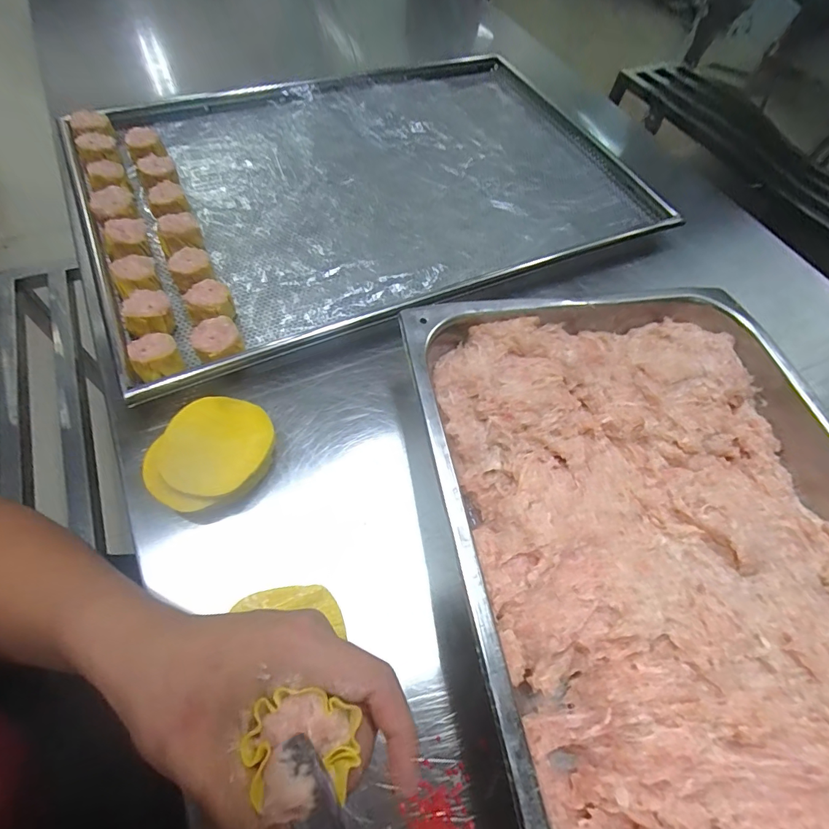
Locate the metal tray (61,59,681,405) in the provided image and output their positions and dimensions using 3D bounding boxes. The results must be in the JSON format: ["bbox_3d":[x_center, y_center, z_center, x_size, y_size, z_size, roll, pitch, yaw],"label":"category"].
[{"bbox_3d":[-0.037,-0.283,0.523,0.623,0.033,0.428,-21,66,-18],"label":"metal tray"}]

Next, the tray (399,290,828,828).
[{"bbox_3d":[0.200,0.128,0.270,0.326,0.071,0.509,-9,59,-9],"label":"tray"}]

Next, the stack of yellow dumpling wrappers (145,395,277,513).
[{"bbox_3d":[-0.151,0.030,0.328,0.088,0.034,0.076,-17,64,-16],"label":"stack of yellow dumpling wrappers"}]

